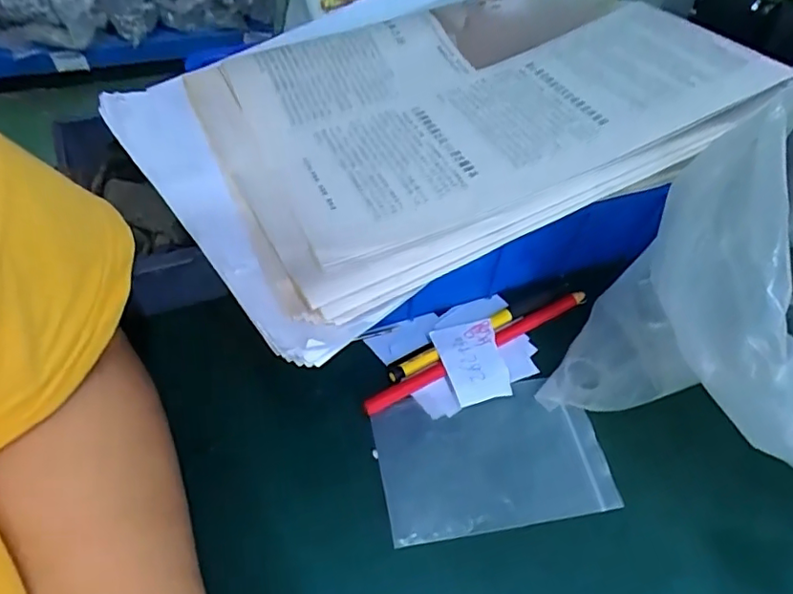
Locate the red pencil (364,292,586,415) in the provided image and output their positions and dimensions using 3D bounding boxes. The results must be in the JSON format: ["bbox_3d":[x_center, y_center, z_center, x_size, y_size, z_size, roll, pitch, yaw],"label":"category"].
[{"bbox_3d":[0.053,0.030,0.352,0.163,0.007,0.010,-24,58,-21],"label":"red pencil"}]

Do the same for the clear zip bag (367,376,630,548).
[{"bbox_3d":[0.053,0.087,0.314,0.122,0.005,0.076,-7,53,-10],"label":"clear zip bag"}]

